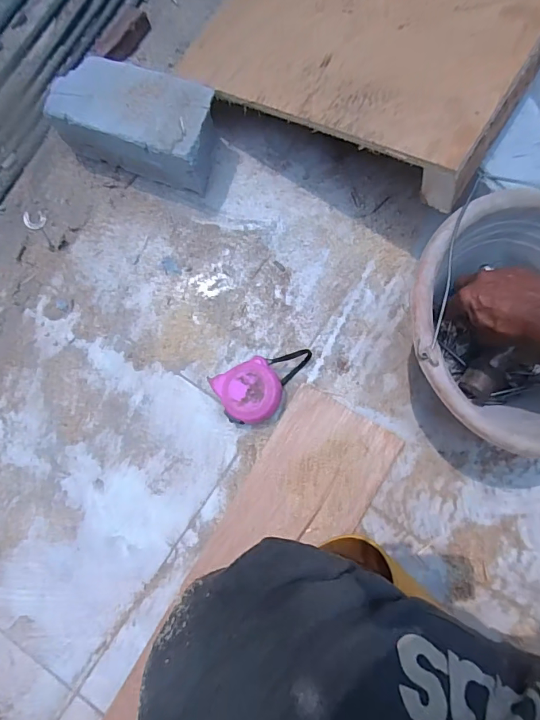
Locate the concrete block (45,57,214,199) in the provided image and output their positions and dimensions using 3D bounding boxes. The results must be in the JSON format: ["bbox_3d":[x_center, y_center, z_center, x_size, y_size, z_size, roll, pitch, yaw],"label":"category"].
[{"bbox_3d":[-0.179,-0.314,0.620,0.209,0.104,0.110,18,83,6],"label":"concrete block"}]

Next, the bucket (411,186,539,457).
[{"bbox_3d":[0.265,-0.033,0.512,0.242,0.160,0.255,0,82,3],"label":"bucket"}]

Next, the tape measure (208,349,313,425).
[{"bbox_3d":[-0.002,0.034,0.591,0.128,0.047,0.074,-24,81,0],"label":"tape measure"}]

